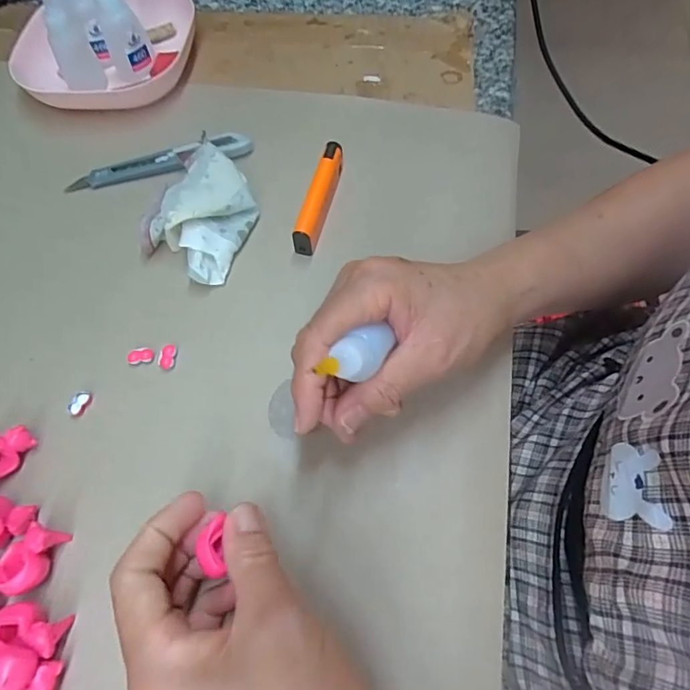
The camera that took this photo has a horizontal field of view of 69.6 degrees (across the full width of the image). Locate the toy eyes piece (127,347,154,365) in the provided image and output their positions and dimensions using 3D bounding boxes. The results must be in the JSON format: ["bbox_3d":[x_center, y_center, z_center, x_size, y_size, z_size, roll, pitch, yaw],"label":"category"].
[{"bbox_3d":[-0.124,0.006,0.299,0.016,0.005,0.010,-10,64,-1],"label":"toy eyes piece"}]

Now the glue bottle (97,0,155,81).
[{"bbox_3d":[-0.169,-0.242,0.369,0.032,0.086,0.024,-25,64,-10],"label":"glue bottle"}]

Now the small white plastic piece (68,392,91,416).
[{"bbox_3d":[-0.153,0.034,0.287,0.007,0.007,0.014,24,68,14],"label":"small white plastic piece"}]

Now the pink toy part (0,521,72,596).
[{"bbox_3d":[-0.159,0.106,0.247,0.030,0.023,0.030,5,63,5],"label":"pink toy part"}]

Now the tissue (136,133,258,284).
[{"bbox_3d":[-0.096,-0.089,0.331,0.069,0.031,0.091,19,65,12],"label":"tissue"}]

